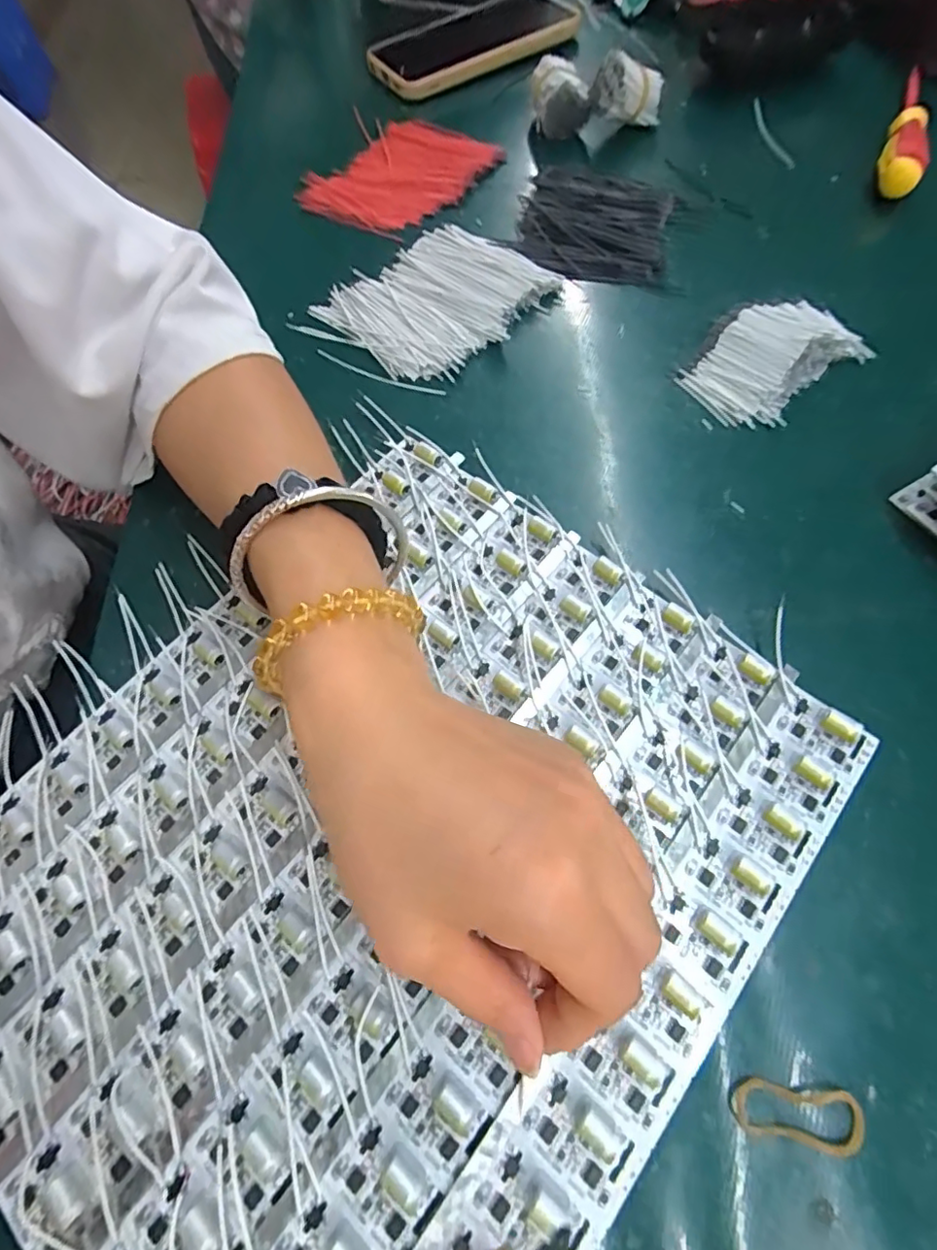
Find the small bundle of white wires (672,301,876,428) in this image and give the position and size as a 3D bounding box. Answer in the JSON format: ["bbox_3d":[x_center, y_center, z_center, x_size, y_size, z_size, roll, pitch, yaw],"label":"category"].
[{"bbox_3d":[0.160,-0.141,0.299,0.093,0.016,0.058,-38,68,-15],"label":"small bundle of white wires"}]

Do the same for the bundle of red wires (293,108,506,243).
[{"bbox_3d":[-0.051,-0.318,0.403,0.106,0.013,0.112,33,69,16],"label":"bundle of red wires"}]

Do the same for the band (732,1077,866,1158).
[{"bbox_3d":[0.097,0.145,0.169,0.036,0.004,0.015,4,64,4],"label":"band"}]

